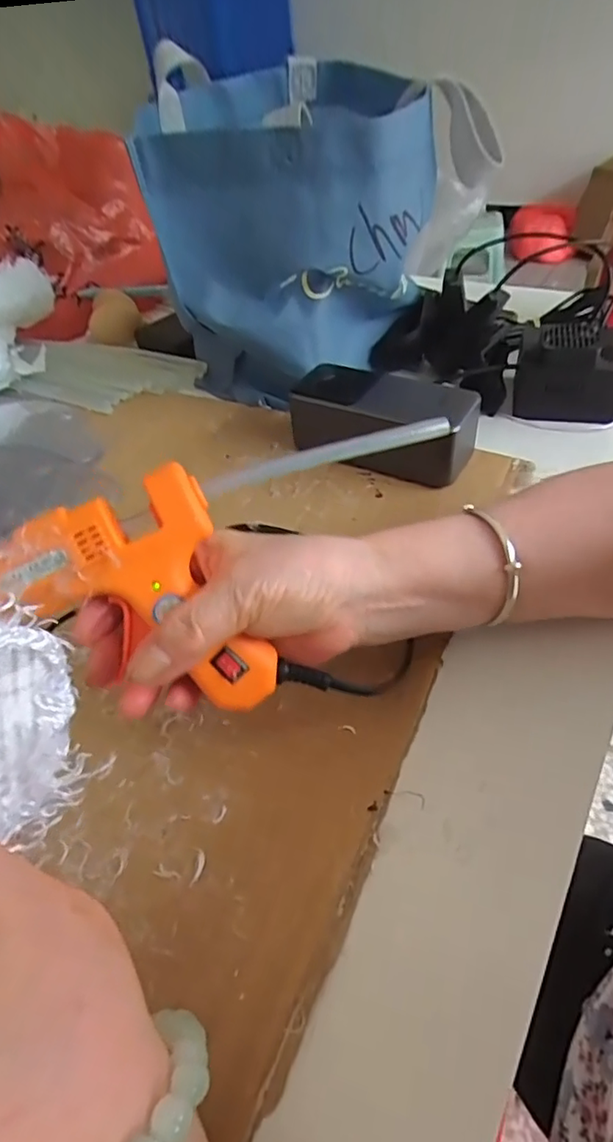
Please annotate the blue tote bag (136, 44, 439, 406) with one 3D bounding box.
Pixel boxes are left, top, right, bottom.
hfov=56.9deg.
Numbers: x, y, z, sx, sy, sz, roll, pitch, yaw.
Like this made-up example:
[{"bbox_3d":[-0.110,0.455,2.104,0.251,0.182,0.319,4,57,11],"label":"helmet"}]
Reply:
[{"bbox_3d":[-0.004,-0.269,0.471,0.201,0.200,0.195,2,47,9],"label":"blue tote bag"}]

